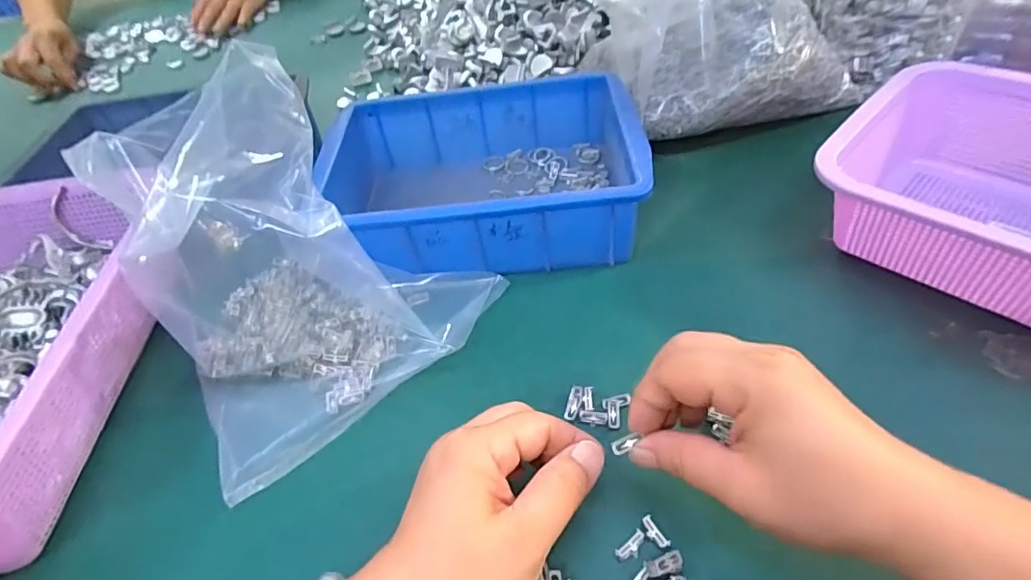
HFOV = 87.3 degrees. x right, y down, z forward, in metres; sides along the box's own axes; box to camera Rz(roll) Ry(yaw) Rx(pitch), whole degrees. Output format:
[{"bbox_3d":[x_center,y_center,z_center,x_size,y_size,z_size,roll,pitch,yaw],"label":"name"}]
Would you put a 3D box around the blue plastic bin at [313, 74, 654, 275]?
[{"bbox_3d":[-0.025,-0.091,0.434,0.234,0.070,0.173,-4,47,4],"label":"blue plastic bin"}]

